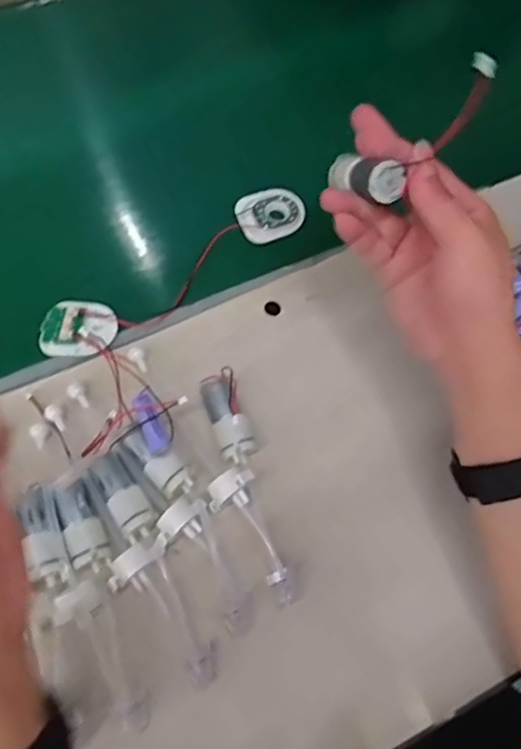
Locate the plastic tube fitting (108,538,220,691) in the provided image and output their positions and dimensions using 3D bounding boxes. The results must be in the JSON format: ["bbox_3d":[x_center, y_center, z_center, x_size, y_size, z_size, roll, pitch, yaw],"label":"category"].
[{"bbox_3d":[-0.057,0.152,0.385,0.040,0.019,0.095,-33,72,-16],"label":"plastic tube fitting"}]

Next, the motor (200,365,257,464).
[{"bbox_3d":[-0.023,0.032,0.437,0.028,0.021,0.068,-16,69,-9],"label":"motor"}]

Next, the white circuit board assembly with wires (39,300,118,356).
[{"bbox_3d":[-0.142,-0.039,0.470,0.059,0.015,0.049,4,67,-1],"label":"white circuit board assembly with wires"}]

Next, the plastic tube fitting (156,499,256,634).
[{"bbox_3d":[-0.032,0.124,0.398,0.032,0.018,0.091,-33,72,-16],"label":"plastic tube fitting"}]

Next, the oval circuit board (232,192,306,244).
[{"bbox_3d":[0.010,-0.140,0.527,0.059,0.008,0.048,-15,68,-9],"label":"oval circuit board"}]

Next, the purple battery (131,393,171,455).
[{"bbox_3d":[-0.077,0.032,0.416,0.016,0.011,0.053,-24,52,-12],"label":"purple battery"}]

